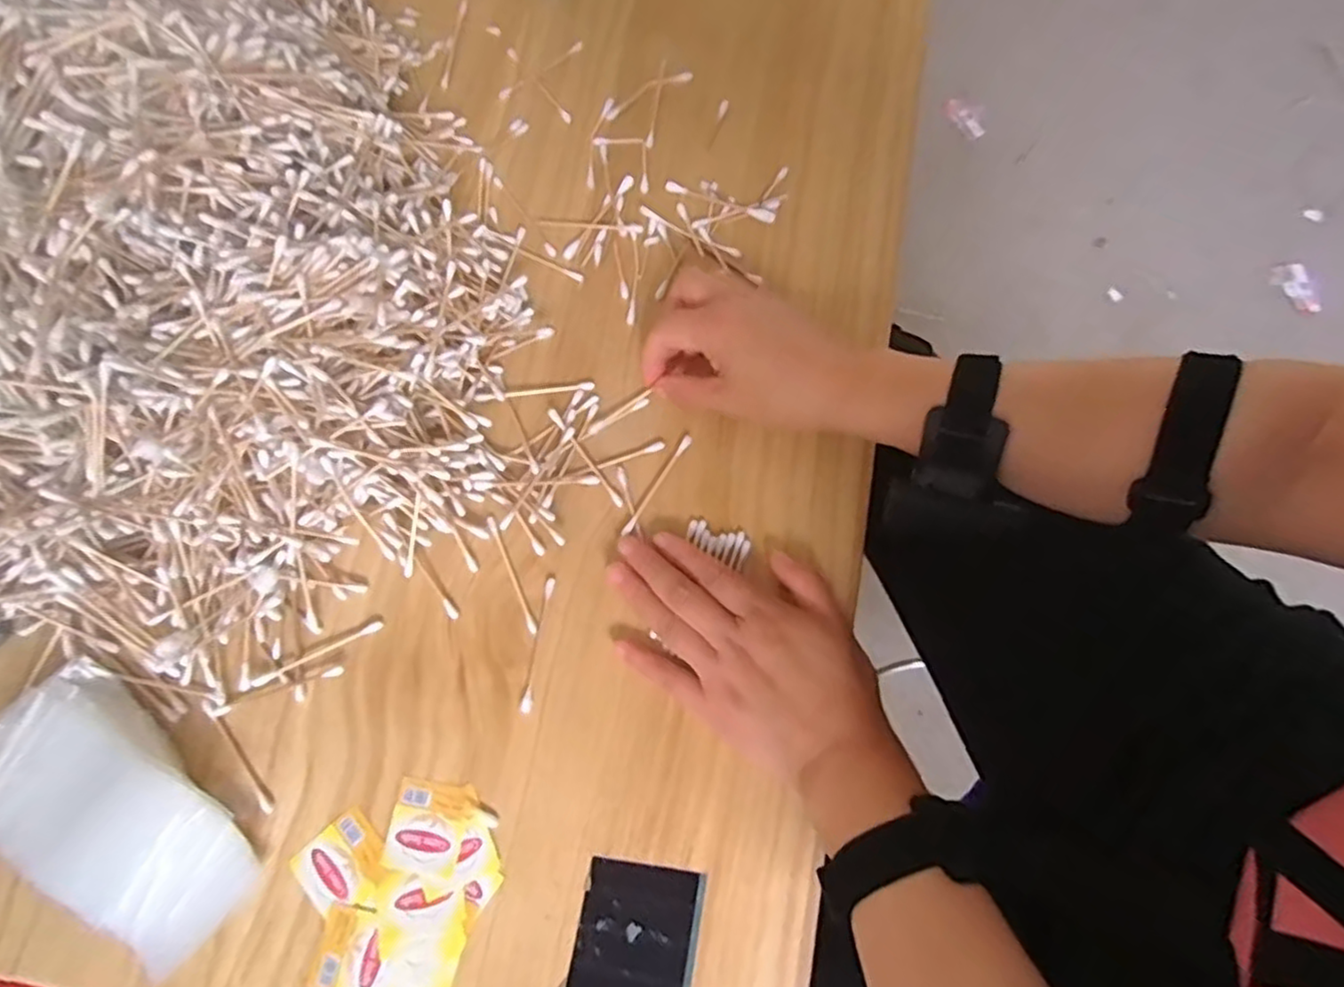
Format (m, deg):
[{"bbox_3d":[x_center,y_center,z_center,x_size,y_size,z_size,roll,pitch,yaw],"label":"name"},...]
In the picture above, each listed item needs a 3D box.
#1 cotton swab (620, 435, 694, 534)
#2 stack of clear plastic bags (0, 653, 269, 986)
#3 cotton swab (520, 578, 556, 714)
[{"bbox_3d":[-0.008,-0.005,0.394,0.005,0.004,0.070,32,77,7],"label":"cotton swab"},{"bbox_3d":[-0.280,0.160,0.333,0.153,0.026,0.078,38,78,8],"label":"stack of clear plastic bags"},{"bbox_3d":[-0.074,0.084,0.372,0.006,0.005,0.073,9,76,1],"label":"cotton swab"}]

